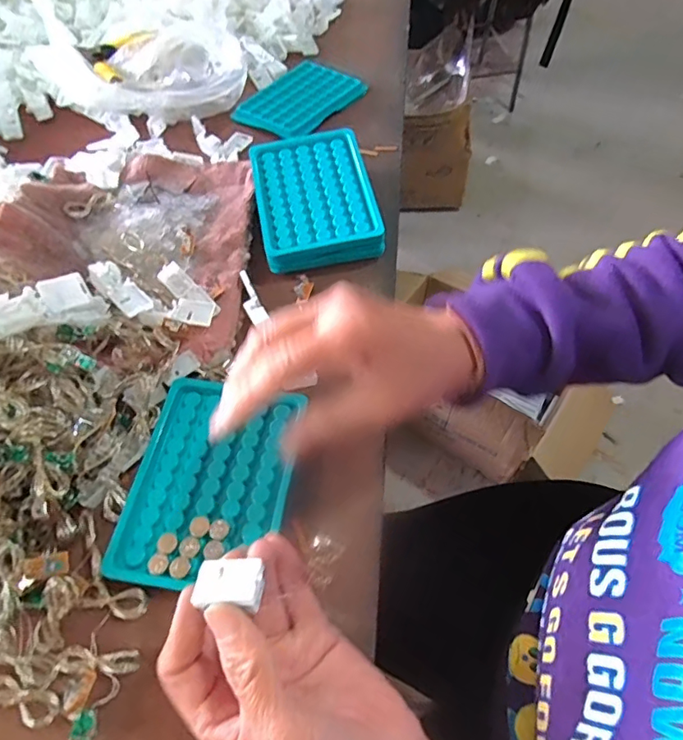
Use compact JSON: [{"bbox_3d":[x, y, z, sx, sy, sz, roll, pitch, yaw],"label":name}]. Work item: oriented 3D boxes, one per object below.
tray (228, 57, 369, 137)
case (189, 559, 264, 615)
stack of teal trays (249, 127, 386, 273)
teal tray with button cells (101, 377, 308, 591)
[{"bbox_3d":[-0.044,-0.299,0.550,0.092,0.011,0.131,35,65,21],"label":"tray"},{"bbox_3d":[-0.047,0.091,0.214,0.028,0.009,0.020,-5,37,9],"label":"case"},{"bbox_3d":[-0.025,-0.150,0.440,0.096,0.032,0.134,-10,58,-5],"label":"stack of teal trays"},{"bbox_3d":[-0.082,0.067,0.315,0.095,0.010,0.128,8,58,7],"label":"teal tray with button cells"}]

